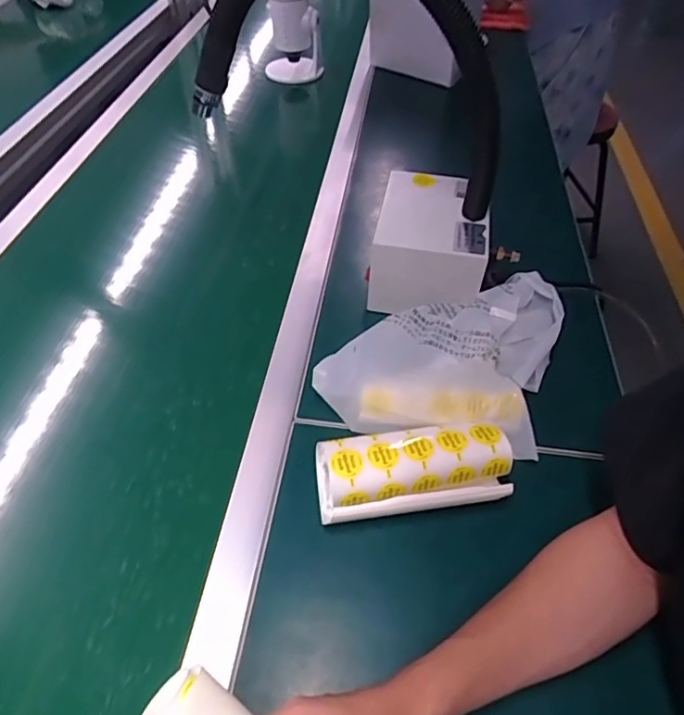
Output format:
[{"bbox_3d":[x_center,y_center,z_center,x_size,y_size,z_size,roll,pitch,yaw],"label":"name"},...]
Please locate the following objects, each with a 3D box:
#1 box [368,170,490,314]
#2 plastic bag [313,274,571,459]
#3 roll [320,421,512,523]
[{"bbox_3d":[0.110,-0.142,0.650,0.126,0.096,0.152,10,49,9],"label":"box"},{"bbox_3d":[0.114,-0.018,0.581,0.218,0.050,0.234,14,50,13],"label":"plastic bag"},{"bbox_3d":[0.064,0.103,0.480,0.169,0.061,0.066,-6,48,-6],"label":"roll"}]

